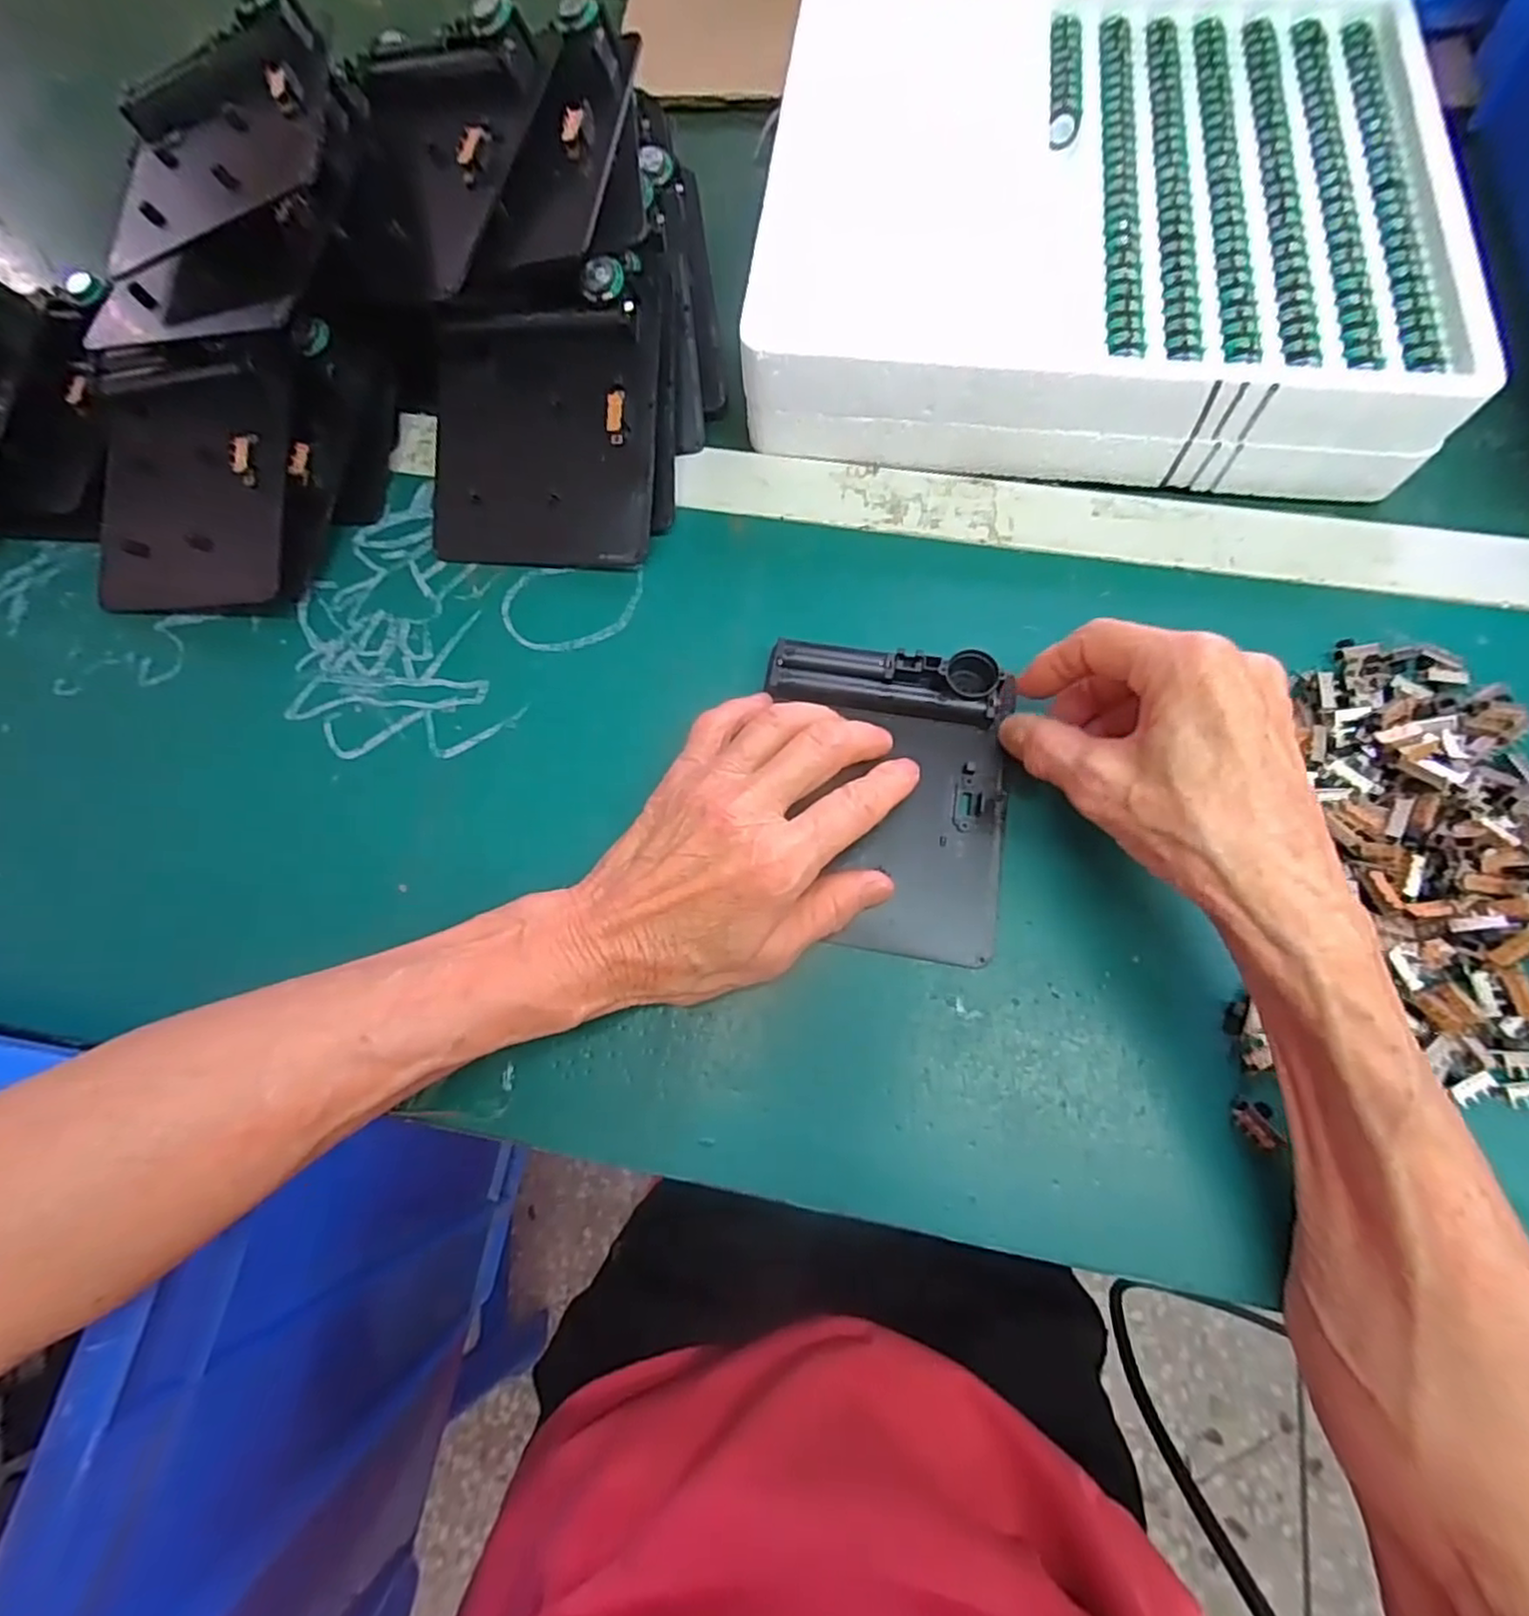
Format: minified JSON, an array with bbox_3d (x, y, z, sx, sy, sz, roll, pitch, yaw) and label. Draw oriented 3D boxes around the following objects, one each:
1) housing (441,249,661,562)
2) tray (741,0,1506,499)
[{"bbox_3d":[-0.108,-0.182,0.329,0.109,0.020,0.125,4,95,9],"label":"housing"},{"bbox_3d":[0.165,-0.311,0.369,0.319,0.065,0.296,6,73,4],"label":"tray"}]

